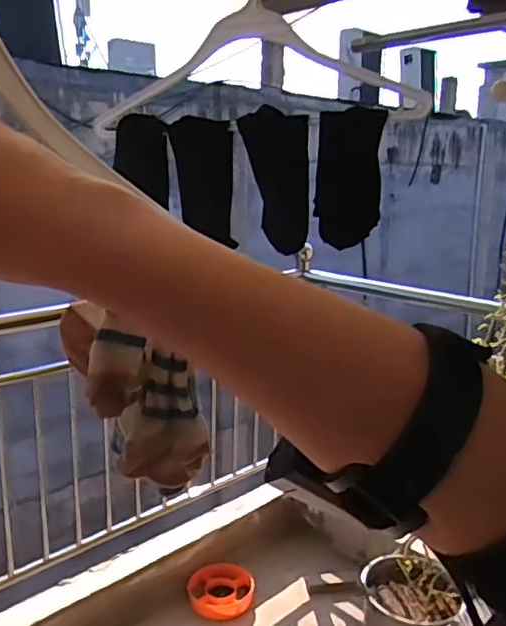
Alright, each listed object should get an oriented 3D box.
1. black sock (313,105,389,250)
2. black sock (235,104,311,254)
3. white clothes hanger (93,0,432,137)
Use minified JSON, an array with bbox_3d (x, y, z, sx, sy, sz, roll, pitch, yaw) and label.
[{"bbox_3d":[0.103,-0.146,0.647,0.068,0.133,0.016,5,14,12],"label":"black sock"},{"bbox_3d":[0.026,-0.148,0.670,0.077,0.147,0.026,-1,13,-8],"label":"black sock"},{"bbox_3d":[-0.013,-0.295,0.665,0.351,0.178,0.047,-1,27,5],"label":"white clothes hanger"}]

